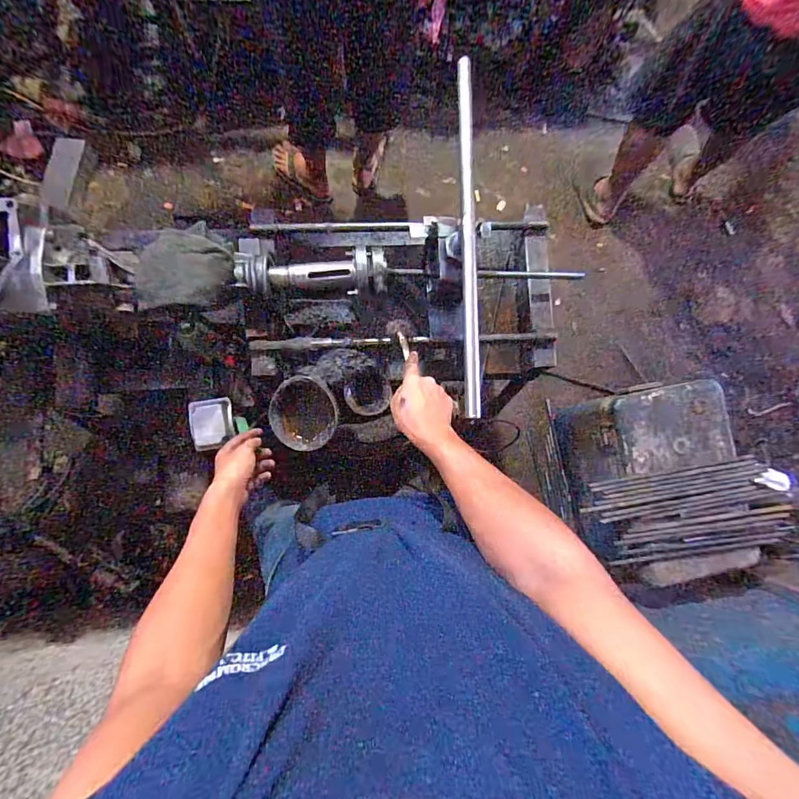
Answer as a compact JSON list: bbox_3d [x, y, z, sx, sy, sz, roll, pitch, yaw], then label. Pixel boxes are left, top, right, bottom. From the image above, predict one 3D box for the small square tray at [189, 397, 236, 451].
[{"bbox_3d":[-0.333,0.043,0.741,0.072,0.024,0.088,-14,85,-4],"label":"small square tray"}]

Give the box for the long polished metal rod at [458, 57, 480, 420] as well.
[{"bbox_3d":[0.090,-0.213,0.536,0.019,0.011,0.470,-2,84,13],"label":"long polished metal rod"}]

